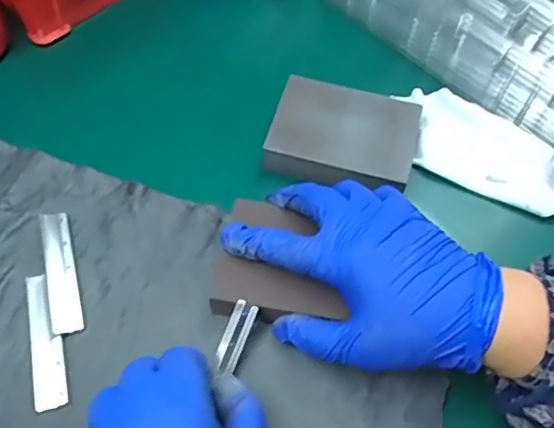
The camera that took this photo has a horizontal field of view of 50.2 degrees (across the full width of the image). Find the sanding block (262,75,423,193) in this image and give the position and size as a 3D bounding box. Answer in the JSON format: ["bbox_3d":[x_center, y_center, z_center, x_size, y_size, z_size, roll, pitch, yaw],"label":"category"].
[{"bbox_3d":[0.046,-0.053,0.411,0.096,0.024,0.074,15,60,7],"label":"sanding block"}]

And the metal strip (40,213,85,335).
[{"bbox_3d":[-0.133,0.035,0.364,0.017,0.006,0.081,-14,61,-9],"label":"metal strip"}]

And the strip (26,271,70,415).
[{"bbox_3d":[-0.134,0.072,0.343,0.018,0.004,0.080,-13,61,-9],"label":"strip"}]

